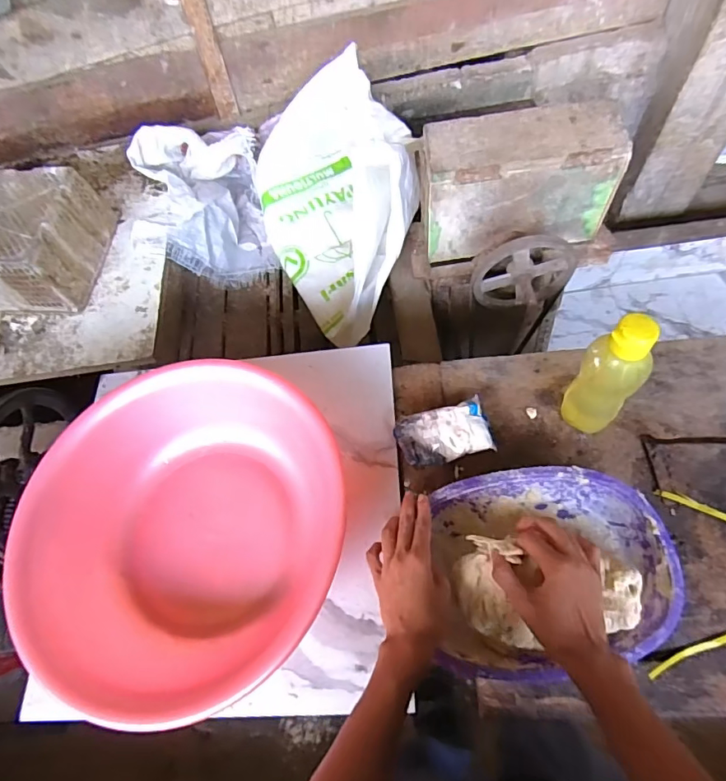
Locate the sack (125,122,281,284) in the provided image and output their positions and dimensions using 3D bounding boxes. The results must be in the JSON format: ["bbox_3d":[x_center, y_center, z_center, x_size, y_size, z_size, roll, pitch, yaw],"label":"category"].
[{"bbox_3d":[-0.421,-0.516,1.368,0.320,0.251,0.376,-16,61,-7],"label":"sack"}]

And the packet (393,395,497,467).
[{"bbox_3d":[0.111,0.060,0.691,0.124,0.037,0.077,-10,61,-3],"label":"packet"}]

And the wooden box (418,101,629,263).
[{"bbox_3d":[0.298,-0.402,0.973,0.353,0.245,0.134,-3,61,0],"label":"wooden box"}]

